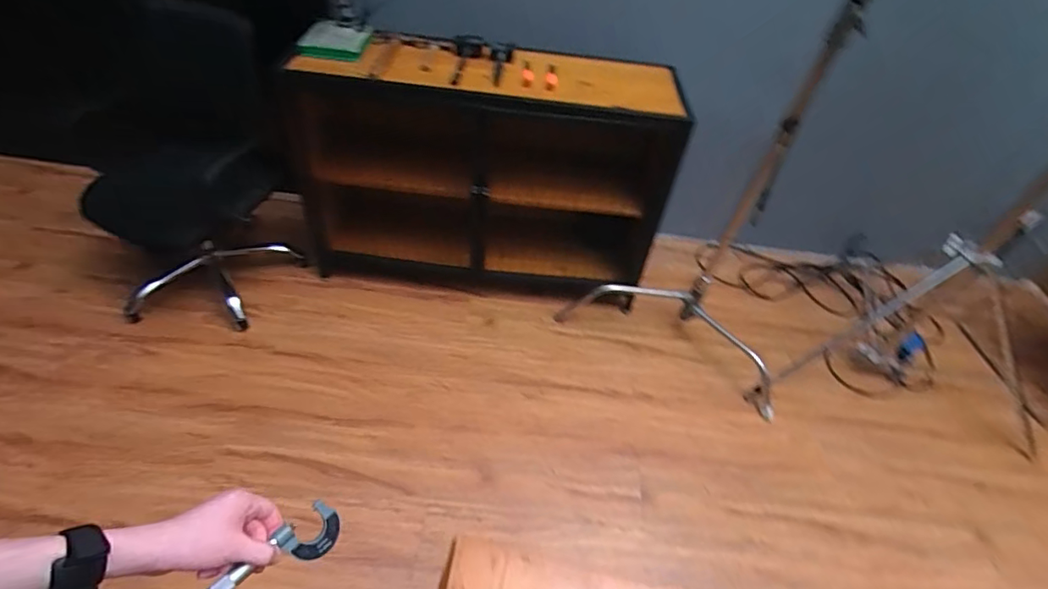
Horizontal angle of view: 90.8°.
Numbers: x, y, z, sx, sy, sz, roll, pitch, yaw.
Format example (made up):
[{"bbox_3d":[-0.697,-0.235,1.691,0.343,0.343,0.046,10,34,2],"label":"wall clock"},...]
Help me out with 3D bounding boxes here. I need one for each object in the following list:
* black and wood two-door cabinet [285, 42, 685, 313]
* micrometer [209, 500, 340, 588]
[{"bbox_3d":[-0.148,-0.384,1.795,1.213,0.769,0.435,6,44,-2],"label":"black and wood two-door cabinet"},{"bbox_3d":[-0.264,0.272,0.531,0.152,0.018,0.050,-21,81,-40],"label":"micrometer"}]

